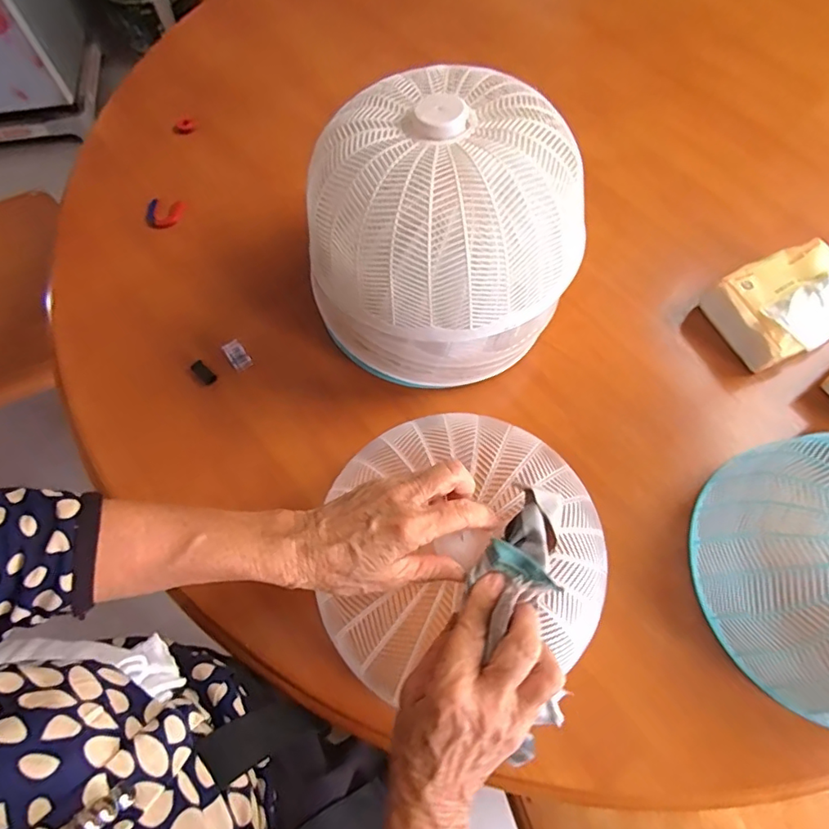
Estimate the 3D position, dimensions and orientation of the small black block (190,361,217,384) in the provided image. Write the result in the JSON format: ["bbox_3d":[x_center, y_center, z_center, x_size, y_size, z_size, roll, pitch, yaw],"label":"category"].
[{"bbox_3d":[-0.215,-0.042,0.551,0.028,0.004,0.013,43,73,2],"label":"small black block"}]

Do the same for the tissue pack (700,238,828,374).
[{"bbox_3d":[0.376,-0.114,0.541,0.126,0.074,0.102,-24,69,-9],"label":"tissue pack"}]

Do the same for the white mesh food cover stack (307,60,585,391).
[{"bbox_3d":[0.031,-0.149,0.486,0.223,0.201,0.194,17,68,8],"label":"white mesh food cover stack"}]

